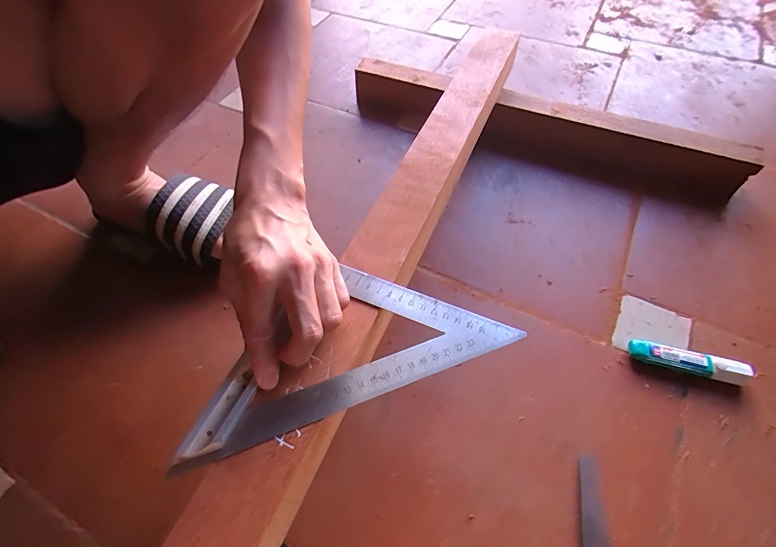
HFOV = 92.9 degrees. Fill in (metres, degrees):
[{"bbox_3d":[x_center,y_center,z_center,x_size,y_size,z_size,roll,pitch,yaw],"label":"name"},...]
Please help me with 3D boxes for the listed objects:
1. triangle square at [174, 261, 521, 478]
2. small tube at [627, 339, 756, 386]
[{"bbox_3d":[-0.038,0.056,0.287,0.245,0.009,0.108,-22,59,-13],"label":"triangle square"},{"bbox_3d":[0.303,0.089,0.373,0.105,0.021,0.022,15,59,11],"label":"small tube"}]

